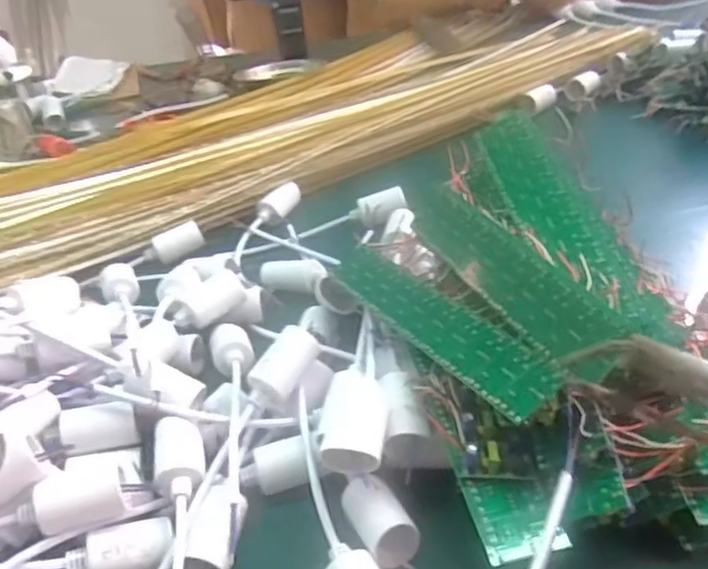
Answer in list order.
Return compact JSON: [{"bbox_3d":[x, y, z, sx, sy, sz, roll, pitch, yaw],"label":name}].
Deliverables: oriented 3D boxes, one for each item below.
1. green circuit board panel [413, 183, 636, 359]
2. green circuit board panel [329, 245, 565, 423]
[{"bbox_3d":[0.084,-0.011,0.378,0.004,0.036,0.185,23,17,-31],"label":"green circuit board panel"},{"bbox_3d":[0.042,0.018,0.391,0.036,0.004,0.198,-39,35,-10],"label":"green circuit board panel"}]

